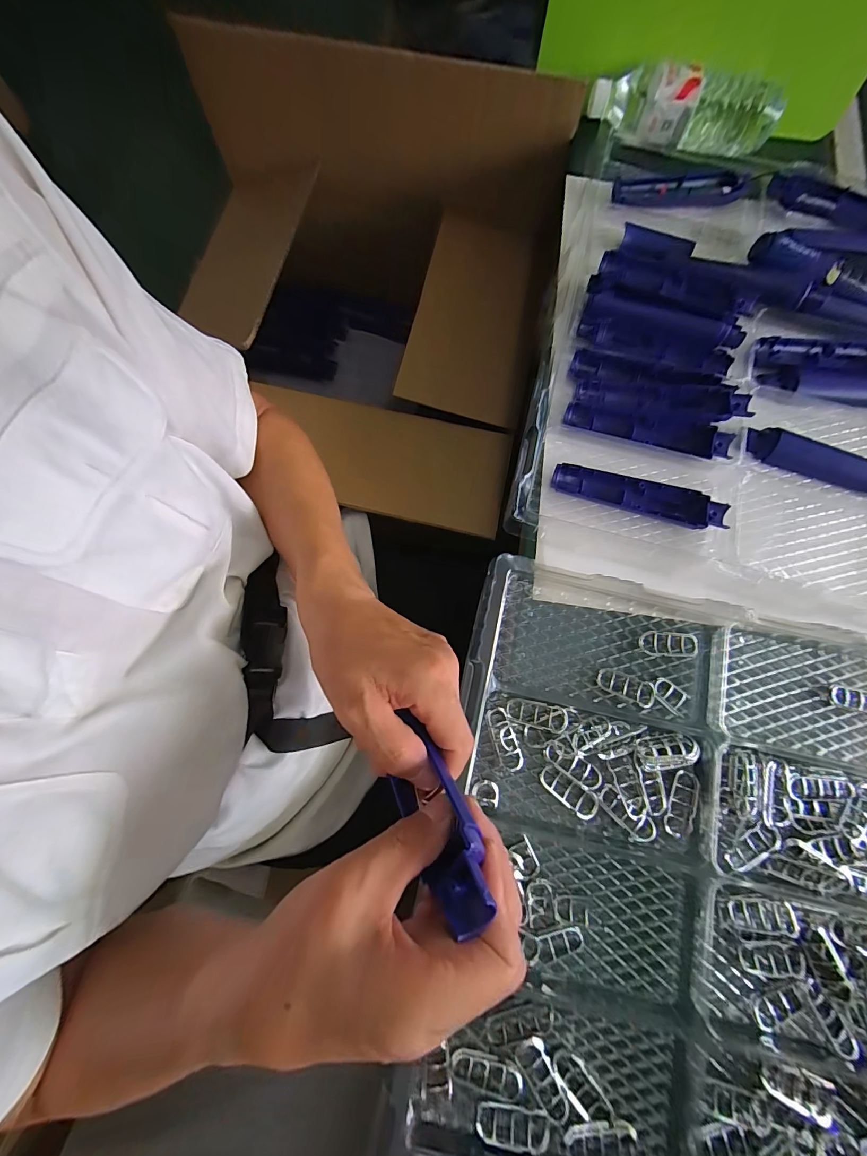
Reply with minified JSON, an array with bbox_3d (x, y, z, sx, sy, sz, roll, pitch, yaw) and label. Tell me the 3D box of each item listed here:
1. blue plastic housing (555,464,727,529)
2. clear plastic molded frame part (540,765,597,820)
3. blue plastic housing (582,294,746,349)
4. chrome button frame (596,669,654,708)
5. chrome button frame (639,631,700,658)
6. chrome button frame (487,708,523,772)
[{"bbox_3d":[0.203,-0.082,0.402,0.166,0.015,0.038,17,77,3],"label":"blue plastic housing"},{"bbox_3d":[0.116,0.182,0.343,0.052,0.006,0.022,42,80,9],"label":"clear plastic molded frame part"},{"bbox_3d":[0.250,-0.278,0.439,0.171,0.016,0.033,16,77,3],"label":"blue plastic housing"},{"bbox_3d":[0.175,0.100,0.366,0.052,0.004,0.022,18,77,4],"label":"chrome button frame"},{"bbox_3d":[0.217,0.061,0.372,0.052,0.007,0.023,3,77,0],"label":"chrome button frame"},{"bbox_3d":[0.062,0.141,0.351,0.020,0.008,0.052,-20,78,-5],"label":"chrome button frame"}]

